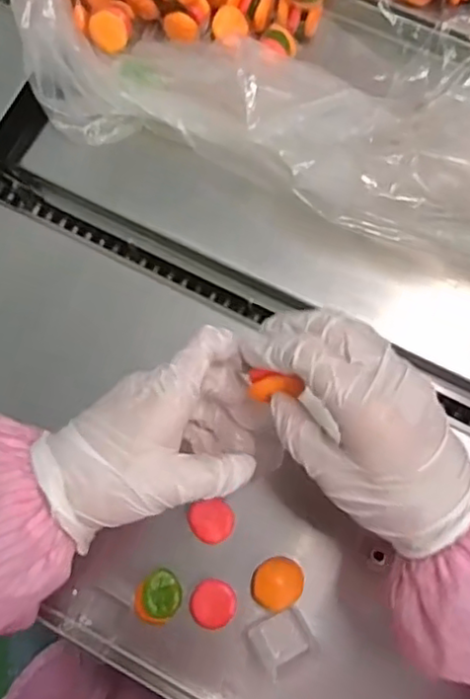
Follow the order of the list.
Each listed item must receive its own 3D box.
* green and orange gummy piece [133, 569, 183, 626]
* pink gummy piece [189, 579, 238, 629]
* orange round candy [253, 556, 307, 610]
[{"bbox_3d":[-0.048,0.157,0.409,0.028,0.013,0.032,34,79,10],"label":"green and orange gummy piece"},{"bbox_3d":[-0.014,0.162,0.411,0.028,0.006,0.029,17,77,6],"label":"pink gummy piece"},{"bbox_3d":[0.027,0.148,0.409,0.033,0.008,0.029,-35,77,-7],"label":"orange round candy"}]

